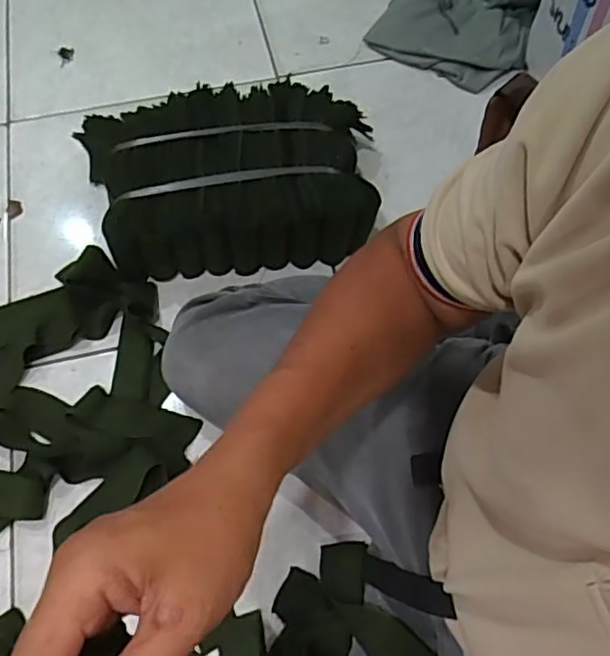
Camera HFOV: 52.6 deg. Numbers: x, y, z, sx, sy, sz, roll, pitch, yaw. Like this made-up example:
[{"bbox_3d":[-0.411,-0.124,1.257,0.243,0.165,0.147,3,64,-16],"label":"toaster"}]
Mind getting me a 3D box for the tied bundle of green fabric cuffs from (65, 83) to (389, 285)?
[{"bbox_3d":[-0.098,-0.194,0.807,0.362,0.105,0.227,-6,63,-2],"label":"tied bundle of green fabric cuffs"}]

